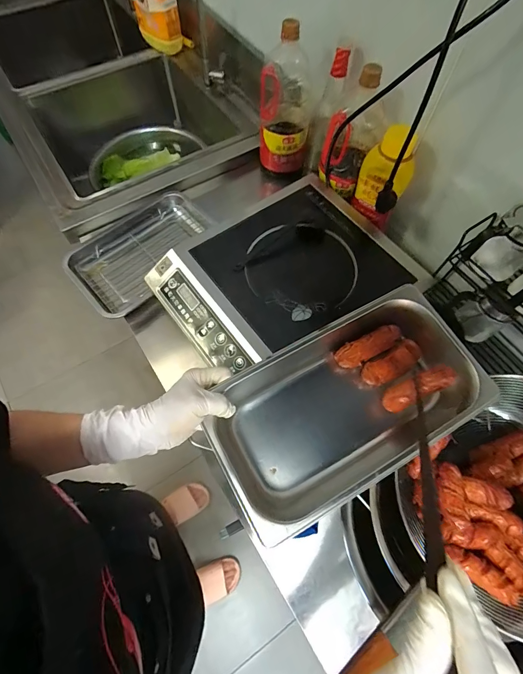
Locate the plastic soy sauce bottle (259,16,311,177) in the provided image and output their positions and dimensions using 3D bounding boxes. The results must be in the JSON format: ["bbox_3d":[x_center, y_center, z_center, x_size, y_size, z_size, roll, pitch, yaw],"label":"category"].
[{"bbox_3d":[0.053,-0.516,0.762,0.110,0.268,0.094,2,65,0],"label":"plastic soy sauce bottle"}]

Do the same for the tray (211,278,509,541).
[{"bbox_3d":[0.102,0.083,0.427,0.320,0.075,0.171,-27,69,-13],"label":"tray"}]

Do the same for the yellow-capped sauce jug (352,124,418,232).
[{"bbox_3d":[0.238,-0.297,0.671,0.066,0.188,0.077,-22,67,-11],"label":"yellow-capped sauce jug"}]

